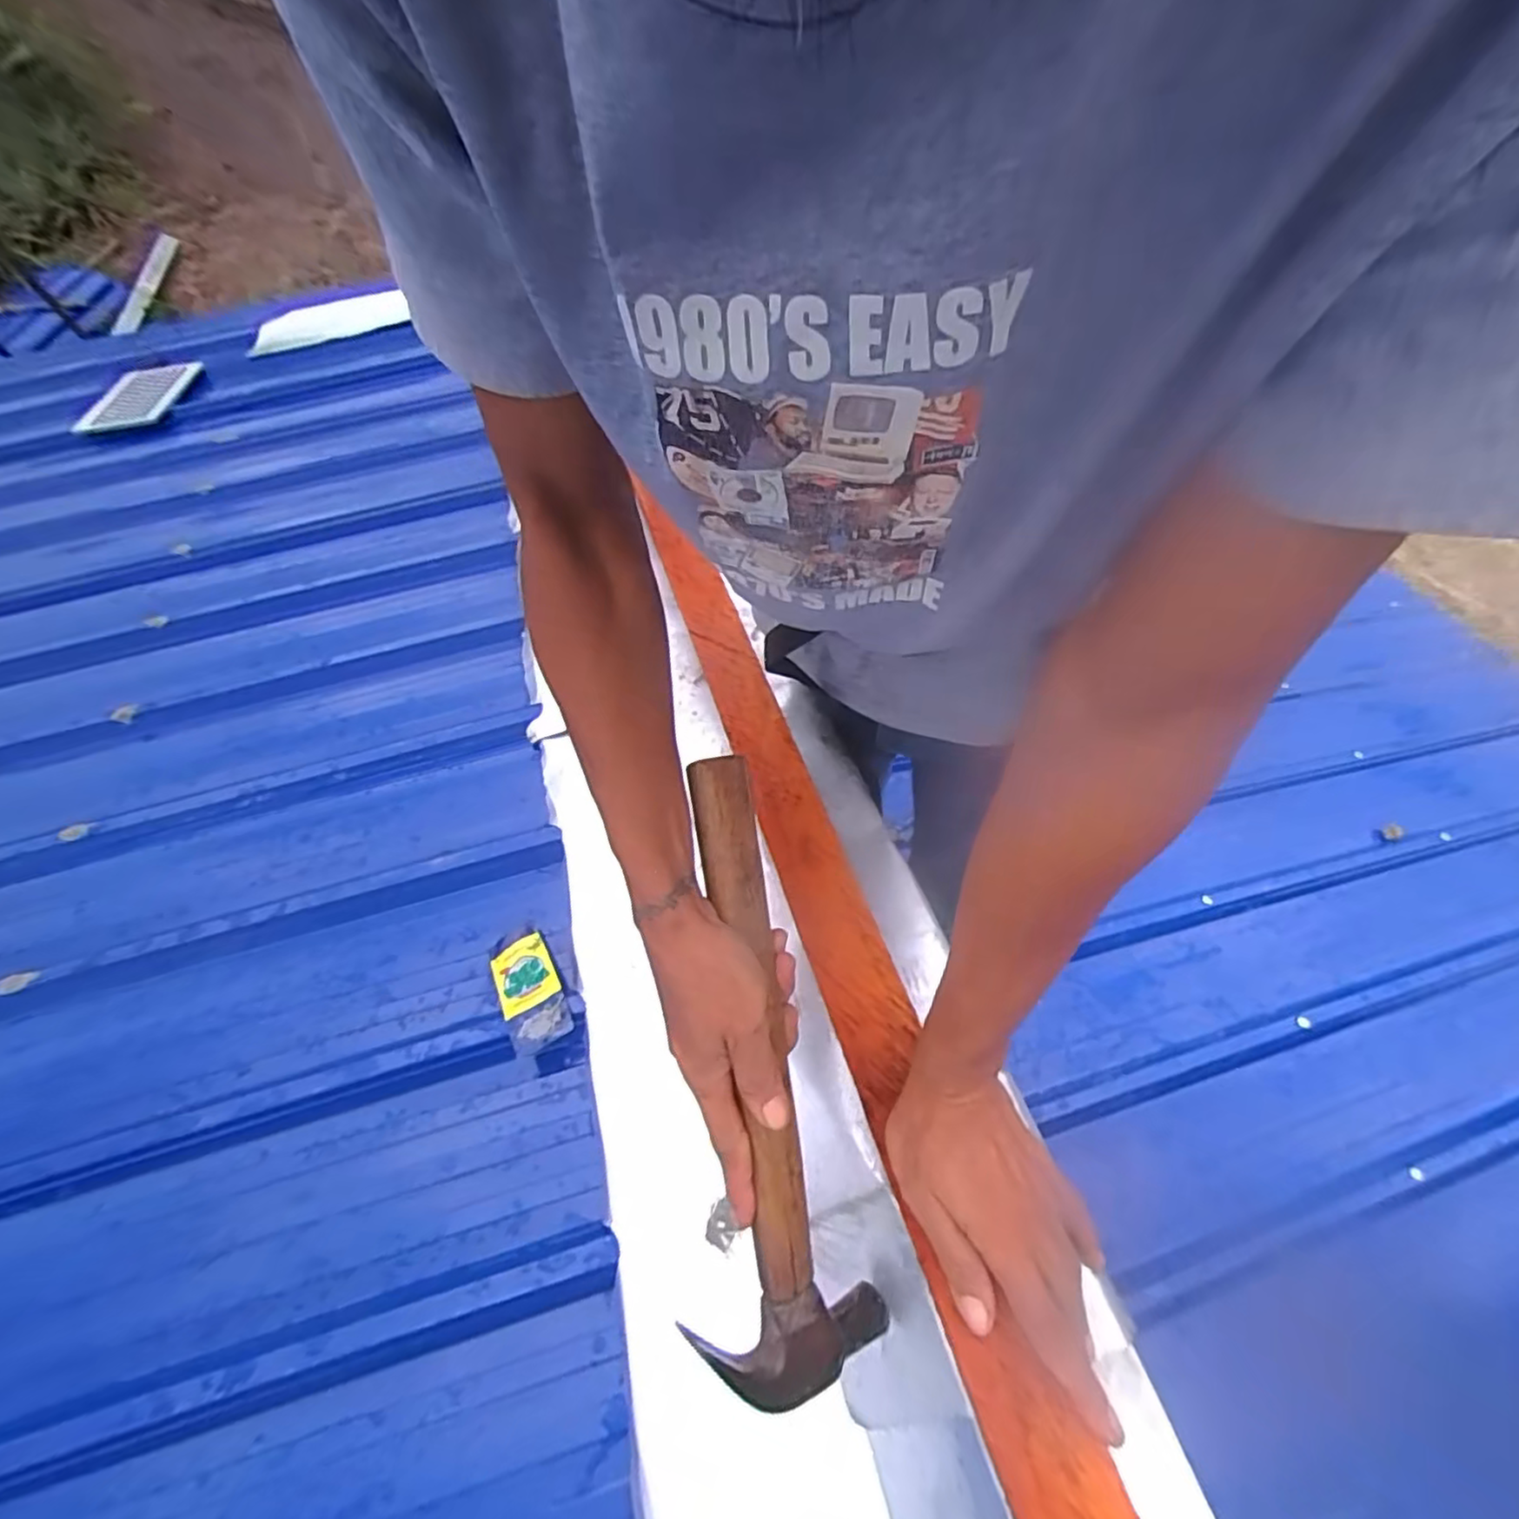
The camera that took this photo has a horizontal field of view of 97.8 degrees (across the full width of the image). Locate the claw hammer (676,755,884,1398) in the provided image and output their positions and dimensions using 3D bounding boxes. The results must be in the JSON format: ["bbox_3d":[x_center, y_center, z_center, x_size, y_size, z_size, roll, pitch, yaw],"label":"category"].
[{"bbox_3d":[-0.002,0.168,0.384,0.093,0.039,0.339,-8,81,-5],"label":"claw hammer"}]

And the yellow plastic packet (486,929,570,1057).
[{"bbox_3d":[-0.282,0.282,0.811,0.072,0.034,0.163,-25,56,-17],"label":"yellow plastic packet"}]

